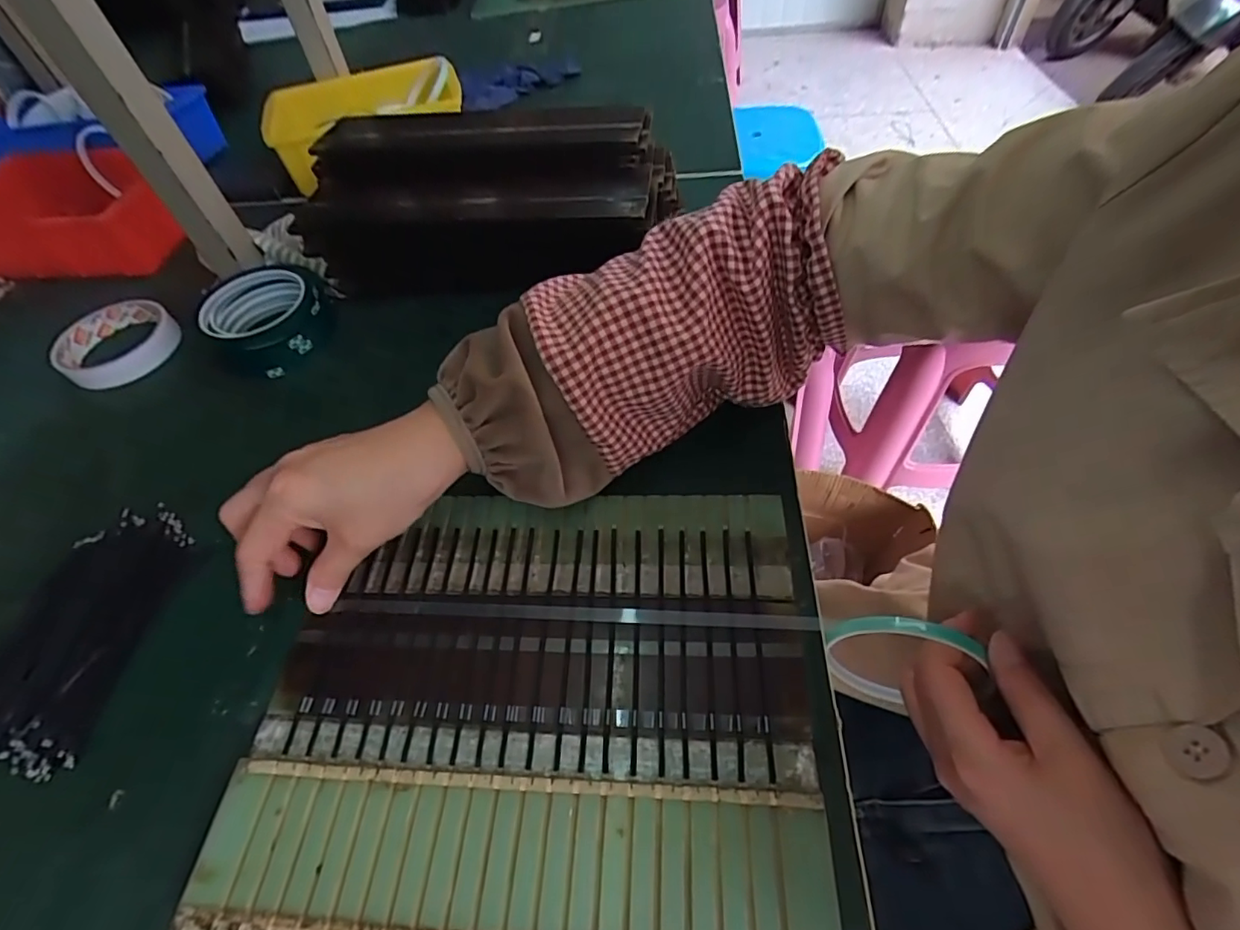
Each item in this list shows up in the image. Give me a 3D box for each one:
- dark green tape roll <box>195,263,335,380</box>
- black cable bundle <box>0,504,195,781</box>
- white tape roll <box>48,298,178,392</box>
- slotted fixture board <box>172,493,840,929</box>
[{"bbox_3d":[-0.287,-0.119,0.451,0.095,0.038,0.098,-27,56,-13],"label":"dark green tape roll"},{"bbox_3d":[-0.319,0.097,0.316,0.084,0.012,0.155,0,54,5],"label":"black cable bundle"},{"bbox_3d":[-0.422,-0.104,0.460,0.094,0.018,0.089,-3,54,4],"label":"white tape roll"},{"bbox_3d":[-0.046,0.127,0.261,0.264,0.010,0.253,0,54,5],"label":"slotted fixture board"}]

